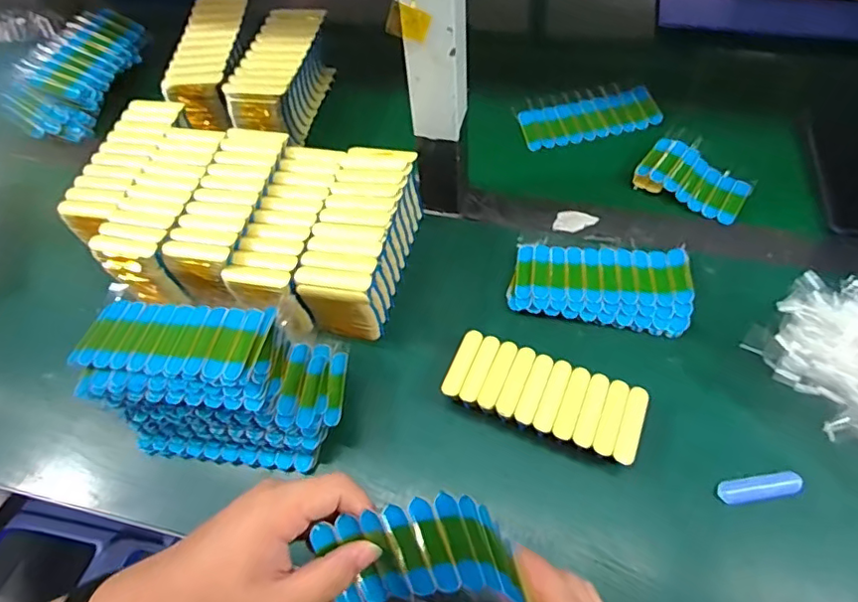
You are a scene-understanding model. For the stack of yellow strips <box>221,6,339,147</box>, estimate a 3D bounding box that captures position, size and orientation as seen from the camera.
[{"bbox_3d":[-0.169,-0.260,0.658,0.074,0.080,0.169,7,59,9],"label":"stack of yellow strips"}]

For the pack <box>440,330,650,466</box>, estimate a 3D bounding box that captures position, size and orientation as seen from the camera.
[{"bbox_3d":[0.092,0.075,0.453,0.152,0.023,0.064,19,62,16],"label":"pack"}]

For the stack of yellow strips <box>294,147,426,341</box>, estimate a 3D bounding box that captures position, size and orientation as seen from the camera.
[{"bbox_3d":[-0.060,-0.052,0.509,0.069,0.084,0.167,11,60,12],"label":"stack of yellow strips"}]

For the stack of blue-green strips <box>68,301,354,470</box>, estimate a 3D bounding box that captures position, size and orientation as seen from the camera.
[{"bbox_3d":[-0.170,0.067,0.452,0.199,0.084,0.102,5,59,8],"label":"stack of blue-green strips"}]

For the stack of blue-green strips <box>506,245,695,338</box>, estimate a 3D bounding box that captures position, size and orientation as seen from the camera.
[{"bbox_3d":[0.154,-0.017,0.509,0.153,0.018,0.081,5,59,8],"label":"stack of blue-green strips"}]

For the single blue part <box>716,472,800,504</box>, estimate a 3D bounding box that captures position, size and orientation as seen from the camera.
[{"bbox_3d":[0.247,0.139,0.421,0.061,0.006,0.016,-10,58,-1],"label":"single blue part"}]

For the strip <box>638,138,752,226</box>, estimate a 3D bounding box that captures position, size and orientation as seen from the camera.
[{"bbox_3d":[0.269,-0.124,0.569,0.103,0.020,0.057,37,68,24],"label":"strip"}]

